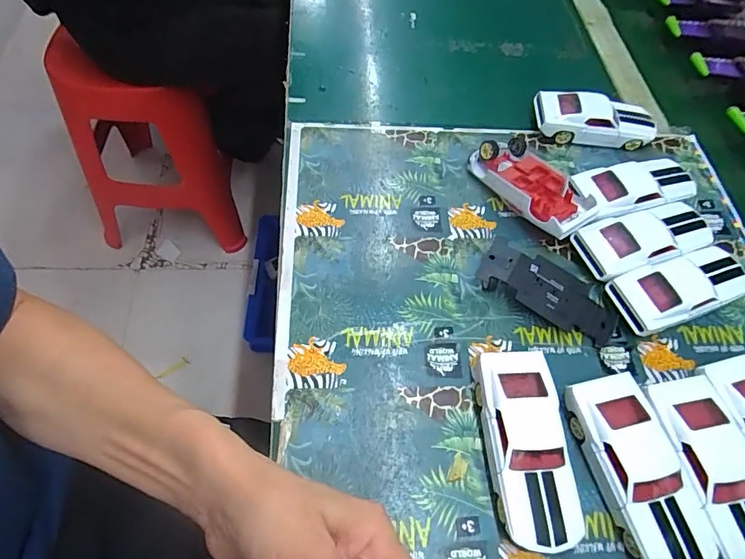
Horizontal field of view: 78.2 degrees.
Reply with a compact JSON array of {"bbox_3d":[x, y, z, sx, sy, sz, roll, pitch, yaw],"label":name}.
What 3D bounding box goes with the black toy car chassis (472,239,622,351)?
[{"bbox_3d":[0.150,0.010,0.391,0.120,0.025,0.049,29,62,12],"label":"black toy car chassis"}]

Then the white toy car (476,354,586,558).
[{"bbox_3d":[0.106,0.116,0.321,0.053,0.035,0.127,-2,60,-6],"label":"white toy car"}]

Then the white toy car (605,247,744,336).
[{"bbox_3d":[0.267,0.009,0.397,0.131,0.032,0.049,-17,62,-14],"label":"white toy car"}]

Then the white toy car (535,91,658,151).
[{"bbox_3d":[0.238,-0.170,0.494,0.122,0.035,0.050,10,60,2],"label":"white toy car"}]

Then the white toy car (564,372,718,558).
[{"bbox_3d":[0.183,0.132,0.318,0.054,0.036,0.129,-10,61,-10],"label":"white toy car"}]

